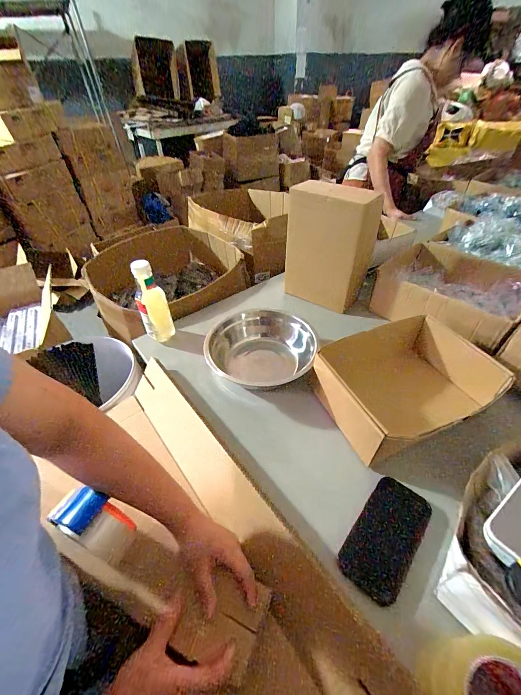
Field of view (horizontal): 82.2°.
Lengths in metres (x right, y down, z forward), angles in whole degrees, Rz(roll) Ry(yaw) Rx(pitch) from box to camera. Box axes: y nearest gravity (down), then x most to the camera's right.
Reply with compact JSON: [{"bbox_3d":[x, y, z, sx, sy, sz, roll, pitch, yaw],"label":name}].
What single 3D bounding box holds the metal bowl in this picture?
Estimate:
[{"bbox_3d":[0.001,0.001,0.693,0.234,0.075,0.223,-1,43,1],"label":"metal bowl"}]

